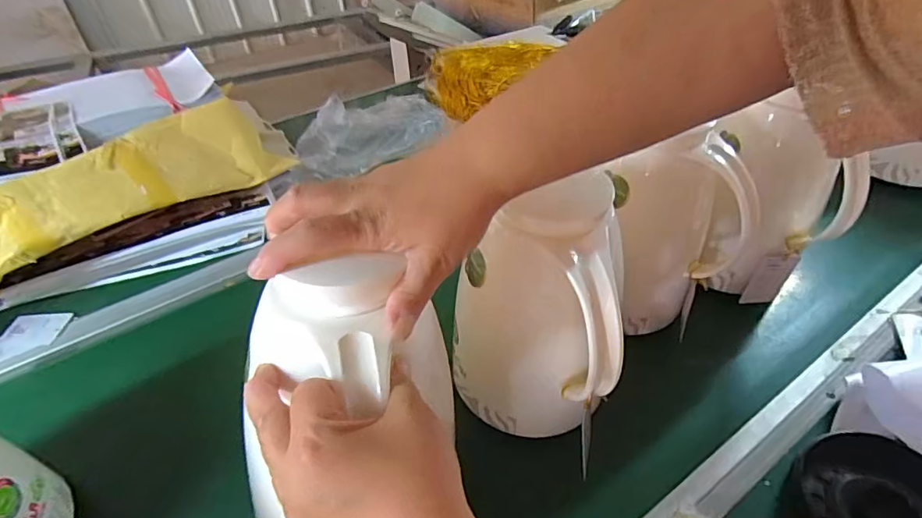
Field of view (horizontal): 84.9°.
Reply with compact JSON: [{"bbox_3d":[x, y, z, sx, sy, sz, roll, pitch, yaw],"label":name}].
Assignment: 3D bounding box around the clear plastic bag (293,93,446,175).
[{"bbox_3d":[-0.149,-0.233,0.864,0.278,0.080,0.133,-31,51,-27],"label":"clear plastic bag"}]

